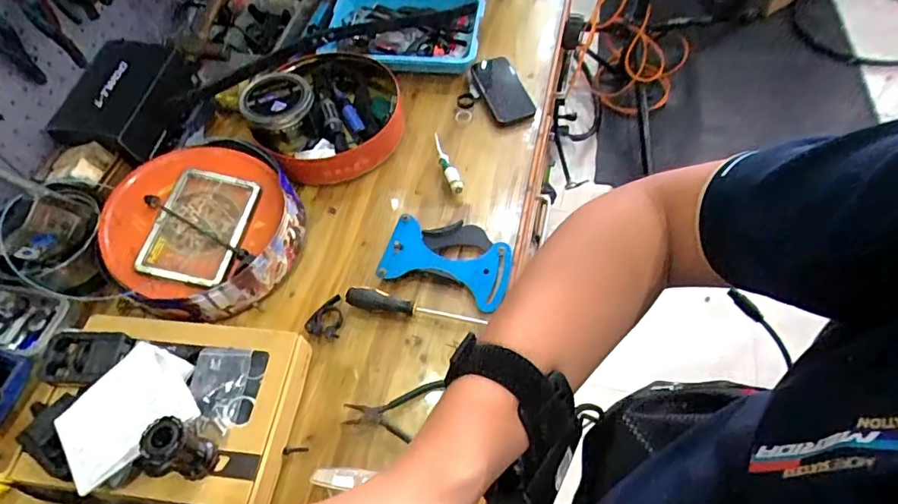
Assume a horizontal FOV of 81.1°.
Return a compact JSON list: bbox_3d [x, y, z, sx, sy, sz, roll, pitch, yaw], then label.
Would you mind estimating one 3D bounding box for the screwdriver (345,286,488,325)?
[{"bbox_3d":[-0.049,0.076,0.761,0.202,0.033,0.029,6,58,9],"label":"screwdriver"}]

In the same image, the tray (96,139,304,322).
[{"bbox_3d":[-0.363,-0.042,0.802,0.247,0.103,0.297,29,64,21],"label":"tray"}]

